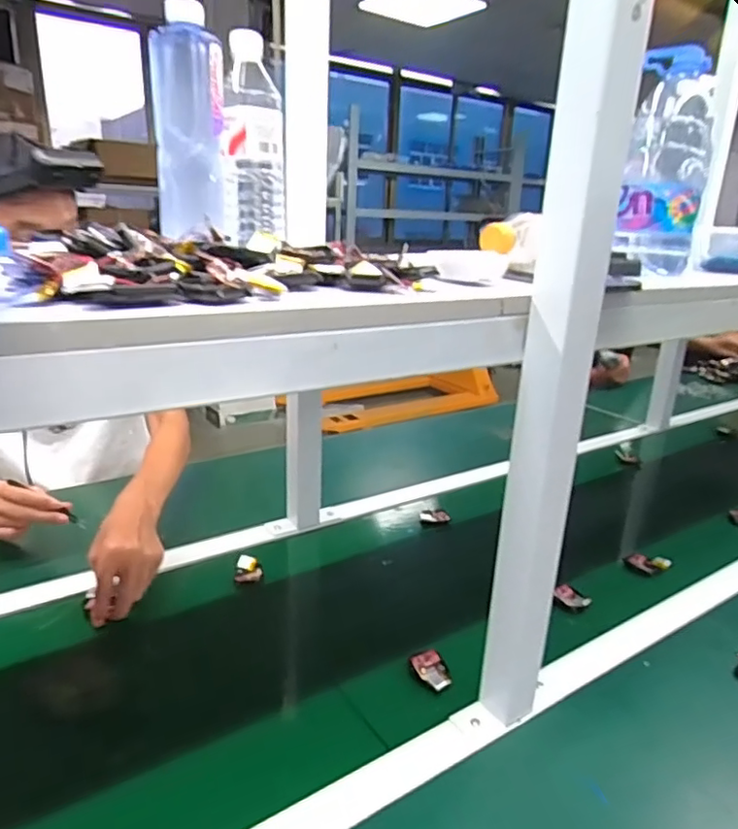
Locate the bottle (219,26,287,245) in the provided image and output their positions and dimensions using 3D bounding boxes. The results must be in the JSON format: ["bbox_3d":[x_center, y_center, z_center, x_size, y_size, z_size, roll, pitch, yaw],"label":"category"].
[{"bbox_3d":[-0.120,-0.288,0.629,0.064,0.199,0.066,-1,19,-10],"label":"bottle"}]

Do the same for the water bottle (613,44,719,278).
[{"bbox_3d":[0.351,-0.296,0.704,0.094,0.240,0.082,3,18,0],"label":"water bottle"}]

